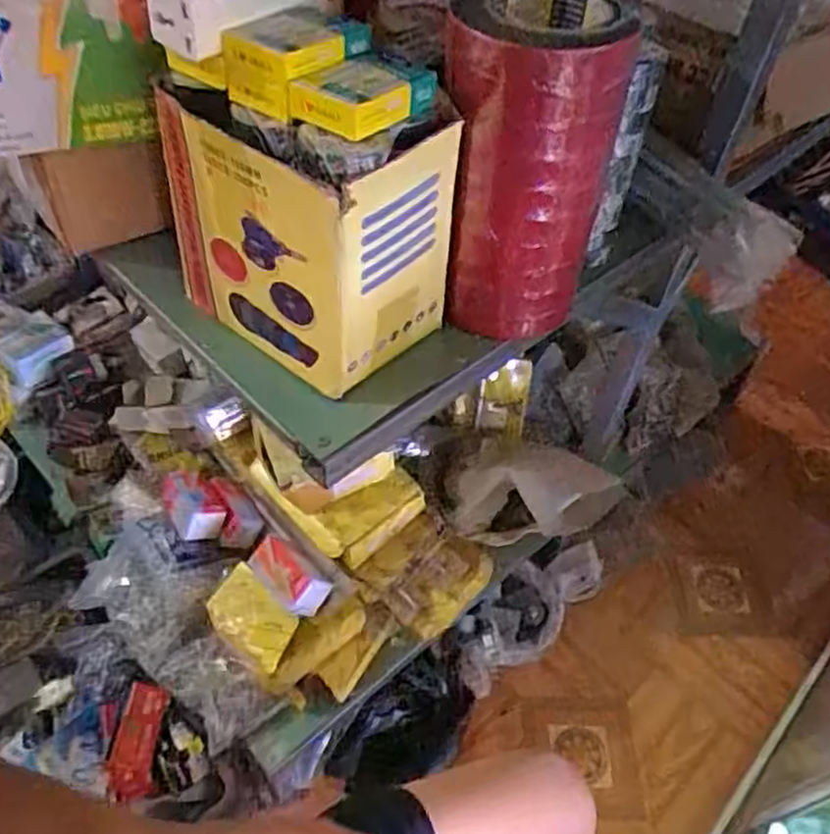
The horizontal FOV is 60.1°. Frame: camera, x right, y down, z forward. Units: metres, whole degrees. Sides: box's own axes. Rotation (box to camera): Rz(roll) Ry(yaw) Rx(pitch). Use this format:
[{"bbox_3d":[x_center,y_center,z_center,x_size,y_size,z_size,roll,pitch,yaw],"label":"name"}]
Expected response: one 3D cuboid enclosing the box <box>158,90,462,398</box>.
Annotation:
[{"bbox_3d":[-0.074,-0.140,0.509,0.163,0.164,0.117,33,57,22],"label":"box"}]

